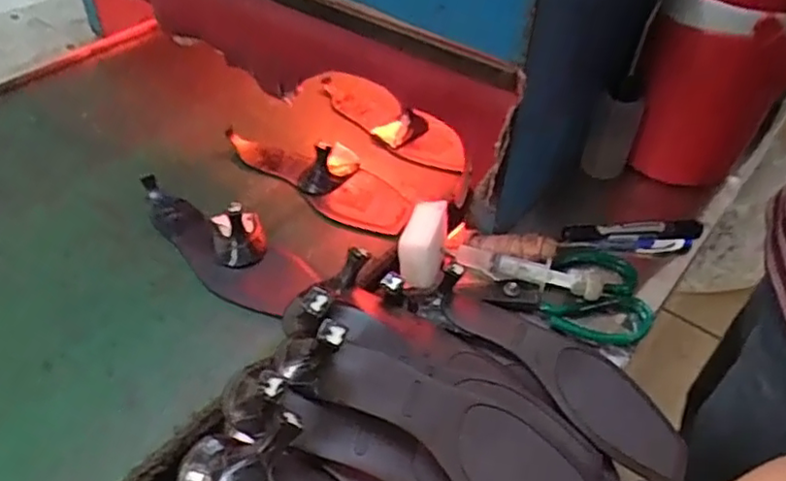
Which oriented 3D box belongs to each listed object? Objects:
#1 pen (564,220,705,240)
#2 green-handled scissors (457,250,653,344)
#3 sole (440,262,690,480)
[{"bbox_3d":[0.232,-0.010,0.610,0.136,0.019,0.016,-2,45,-4],"label":"pen"},{"bbox_3d":[0.140,0.046,0.555,0.155,0.020,0.100,-3,46,-5],"label":"green-handled scissors"},{"bbox_3d":[0.130,0.097,0.488,0.218,0.044,0.089,35,54,28],"label":"sole"}]

